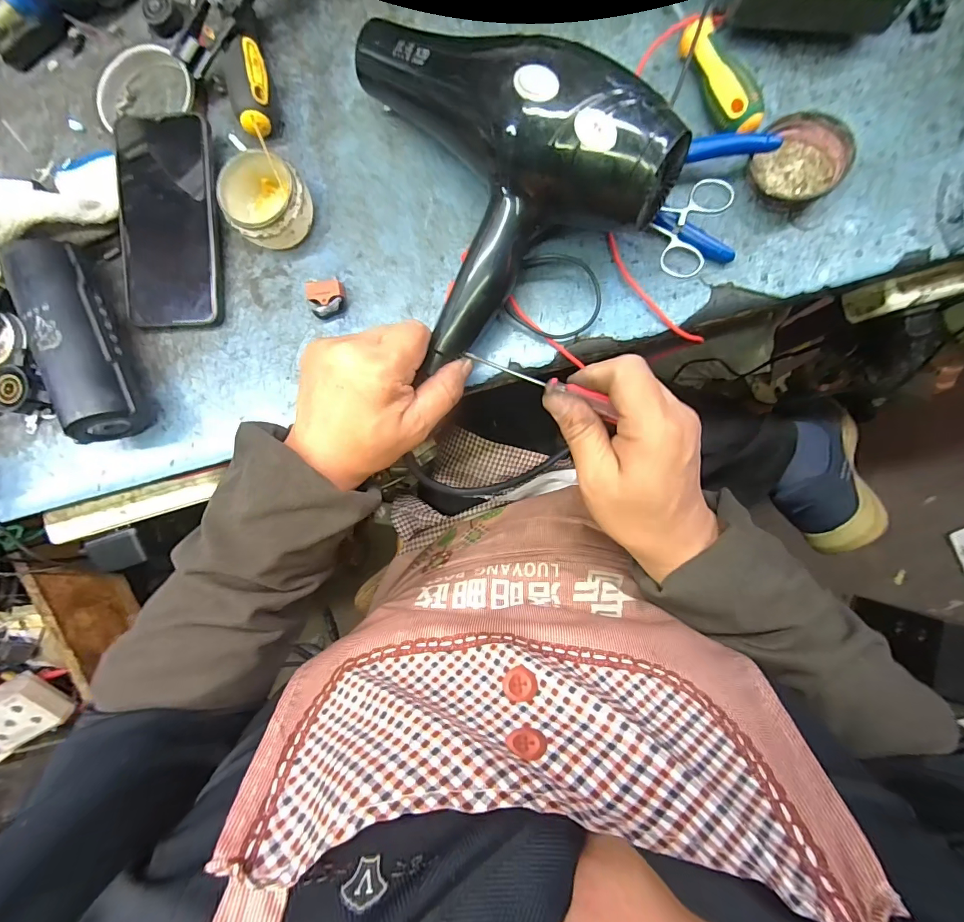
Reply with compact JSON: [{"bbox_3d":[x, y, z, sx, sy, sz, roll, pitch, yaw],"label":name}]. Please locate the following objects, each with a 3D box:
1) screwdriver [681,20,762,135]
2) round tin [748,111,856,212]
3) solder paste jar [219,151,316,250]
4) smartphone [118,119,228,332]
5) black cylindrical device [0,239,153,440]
[{"bbox_3d":[0.169,-0.269,0.300,0.023,0.028,0.083,-28,85,4],"label":"screwdriver"},{"bbox_3d":[0.222,-0.209,0.296,0.056,0.024,0.060,0,88,5],"label":"round tin"},{"bbox_3d":[-0.163,-0.197,0.325,0.058,0.039,0.063,0,88,5],"label":"solder paste jar"},{"bbox_3d":[-0.250,-0.189,0.335,0.078,0.012,0.159,0,94,5],"label":"smartphone"},{"bbox_3d":[-0.309,-0.093,0.327,0.056,0.052,0.154,-19,86,4],"label":"black cylindrical device"}]

